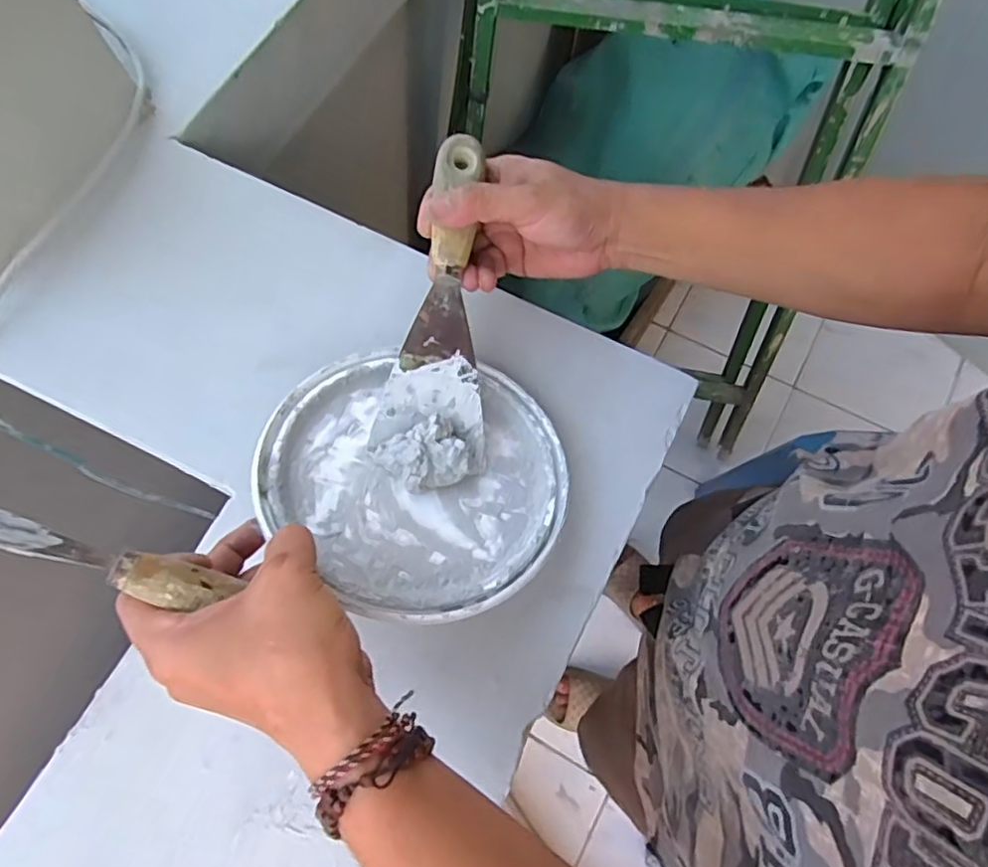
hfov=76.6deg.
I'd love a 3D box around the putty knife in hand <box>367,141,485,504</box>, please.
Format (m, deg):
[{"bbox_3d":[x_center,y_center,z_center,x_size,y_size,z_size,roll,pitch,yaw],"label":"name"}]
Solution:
[{"bbox_3d":[-0.030,-0.072,0.372,0.062,0.022,0.206,6,85,5],"label":"putty knife in hand"}]

